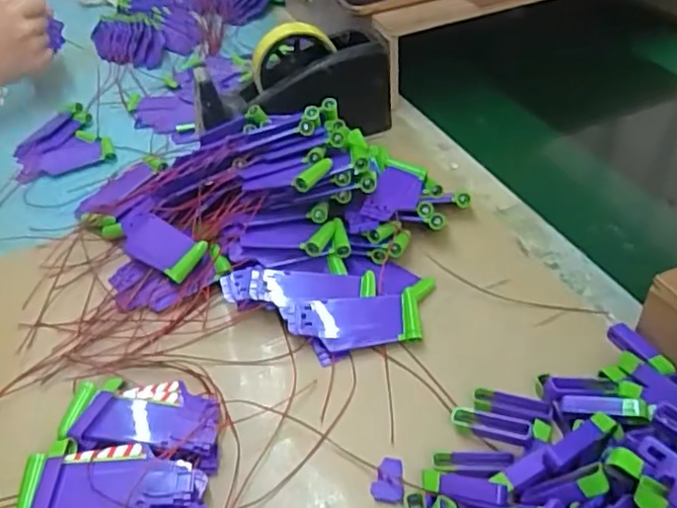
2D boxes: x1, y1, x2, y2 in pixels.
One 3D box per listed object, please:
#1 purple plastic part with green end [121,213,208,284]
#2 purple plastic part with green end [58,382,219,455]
[{"bbox_3d":[-0.144,-0.008,0.484,0.083,0.005,0.036,25,69,28],"label":"purple plastic part with green end"},{"bbox_3d":[-0.117,0.098,0.368,0.085,0.011,0.044,7,41,-5],"label":"purple plastic part with green end"}]

